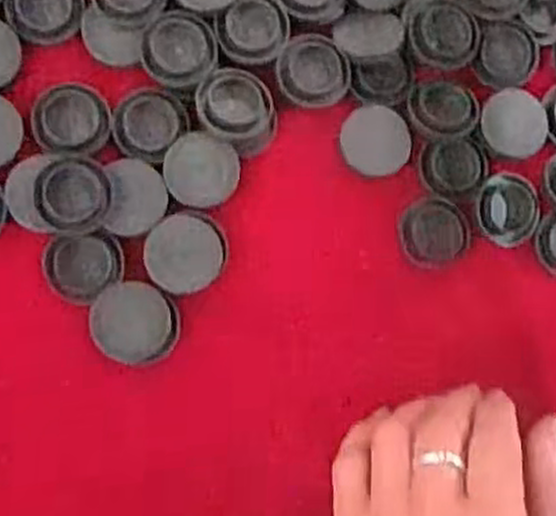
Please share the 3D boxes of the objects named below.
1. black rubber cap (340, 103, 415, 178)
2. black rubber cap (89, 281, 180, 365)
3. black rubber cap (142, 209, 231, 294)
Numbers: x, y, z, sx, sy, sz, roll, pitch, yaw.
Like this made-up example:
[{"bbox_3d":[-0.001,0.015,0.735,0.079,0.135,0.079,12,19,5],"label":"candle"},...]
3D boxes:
[{"bbox_3d":[0.045,-0.054,0.367,0.034,0.004,0.032,1,82,-11],"label":"black rubber cap"},{"bbox_3d":[-0.060,0.027,0.338,0.036,0.006,0.033,1,82,-11],"label":"black rubber cap"},{"bbox_3d":[-0.039,-0.002,0.345,0.035,0.004,0.034,1,82,-11],"label":"black rubber cap"}]

